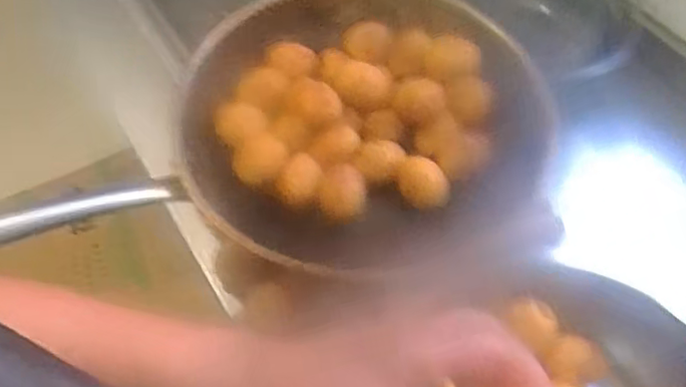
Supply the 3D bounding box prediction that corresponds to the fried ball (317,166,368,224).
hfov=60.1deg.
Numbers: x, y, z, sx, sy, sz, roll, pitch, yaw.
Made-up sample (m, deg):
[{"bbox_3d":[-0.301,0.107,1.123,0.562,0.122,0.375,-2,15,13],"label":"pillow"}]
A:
[{"bbox_3d":[0.001,-0.001,0.561,0.040,0.040,0.042,-1,59,2],"label":"fried ball"}]

